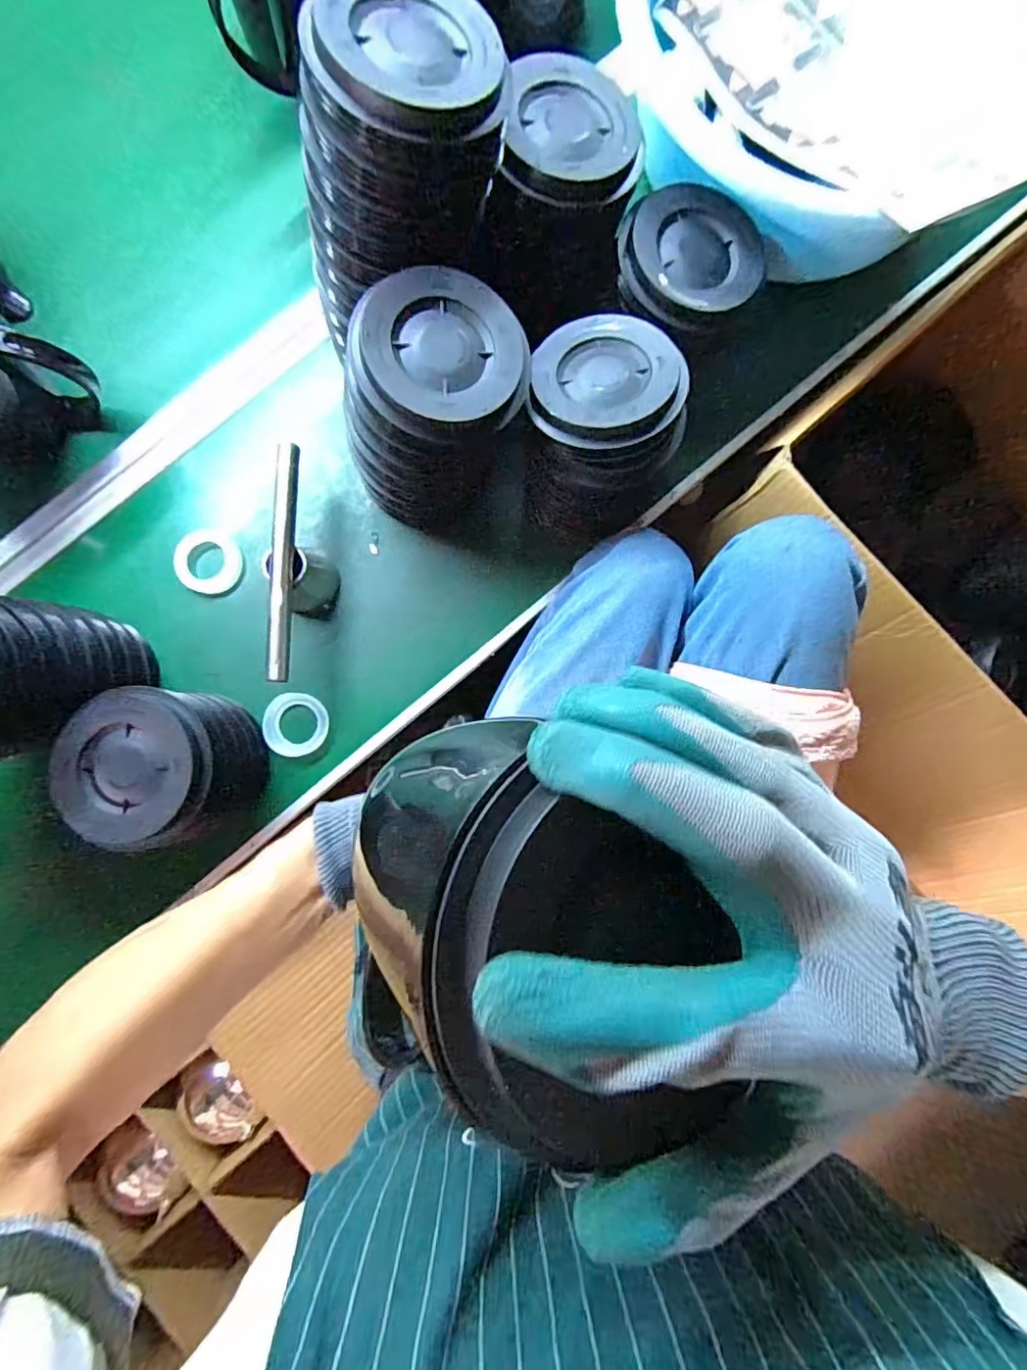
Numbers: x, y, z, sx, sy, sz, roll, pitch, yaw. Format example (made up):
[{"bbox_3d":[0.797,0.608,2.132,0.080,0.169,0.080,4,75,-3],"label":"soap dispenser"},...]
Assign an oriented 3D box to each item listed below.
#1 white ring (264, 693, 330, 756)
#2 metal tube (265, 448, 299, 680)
[{"bbox_3d":[-0.201,0.037,0.514,0.056,0.006,0.058,1,88,-16],"label":"white ring"},{"bbox_3d":[-0.191,-0.102,0.462,0.017,0.017,0.196,1,87,0],"label":"metal tube"}]

